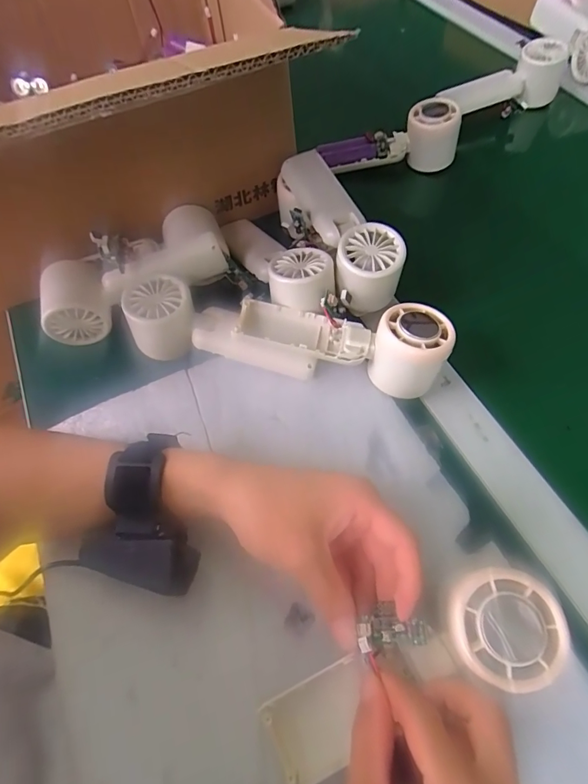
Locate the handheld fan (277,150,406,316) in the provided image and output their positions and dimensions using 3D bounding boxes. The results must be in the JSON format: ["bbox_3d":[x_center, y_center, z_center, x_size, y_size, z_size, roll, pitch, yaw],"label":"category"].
[{"bbox_3d":[0.033,-0.146,0.383,0.057,0.047,0.169,-31,61,-12],"label":"handheld fan"}]

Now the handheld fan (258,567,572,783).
[{"bbox_3d":[0.056,0.147,0.225,0.169,0.028,0.055,-32,60,9],"label":"handheld fan"}]

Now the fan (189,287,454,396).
[{"bbox_3d":[0.019,-0.044,0.350,0.201,0.051,0.062,10,61,9],"label":"fan"}]

